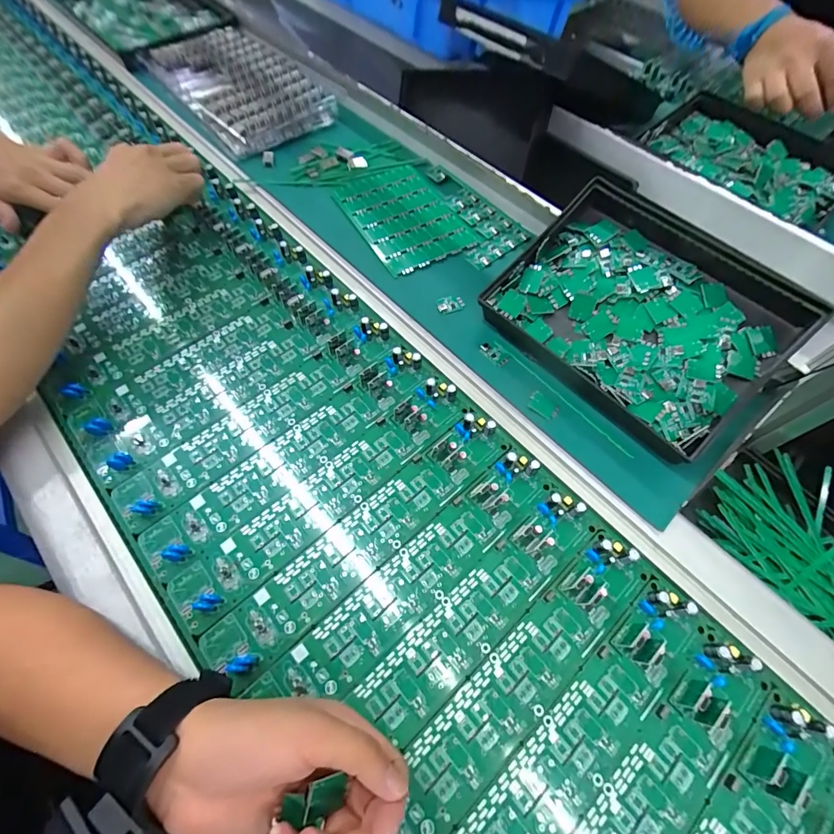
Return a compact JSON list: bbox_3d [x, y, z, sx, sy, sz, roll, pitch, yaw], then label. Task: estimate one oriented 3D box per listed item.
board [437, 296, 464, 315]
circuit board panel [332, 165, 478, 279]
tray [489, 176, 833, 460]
[{"bbox_3d":[0.034,-0.116,0.427,0.028,0.004,0.019,-17,65,-7],"label":"board"},{"bbox_3d":[-0.019,-0.239,0.488,0.105,0.007,0.179,-27,66,-11],"label":"circuit board panel"},{"bbox_3d":[0.198,-0.091,0.380,0.176,0.045,0.223,-45,71,-6],"label":"tray"}]

